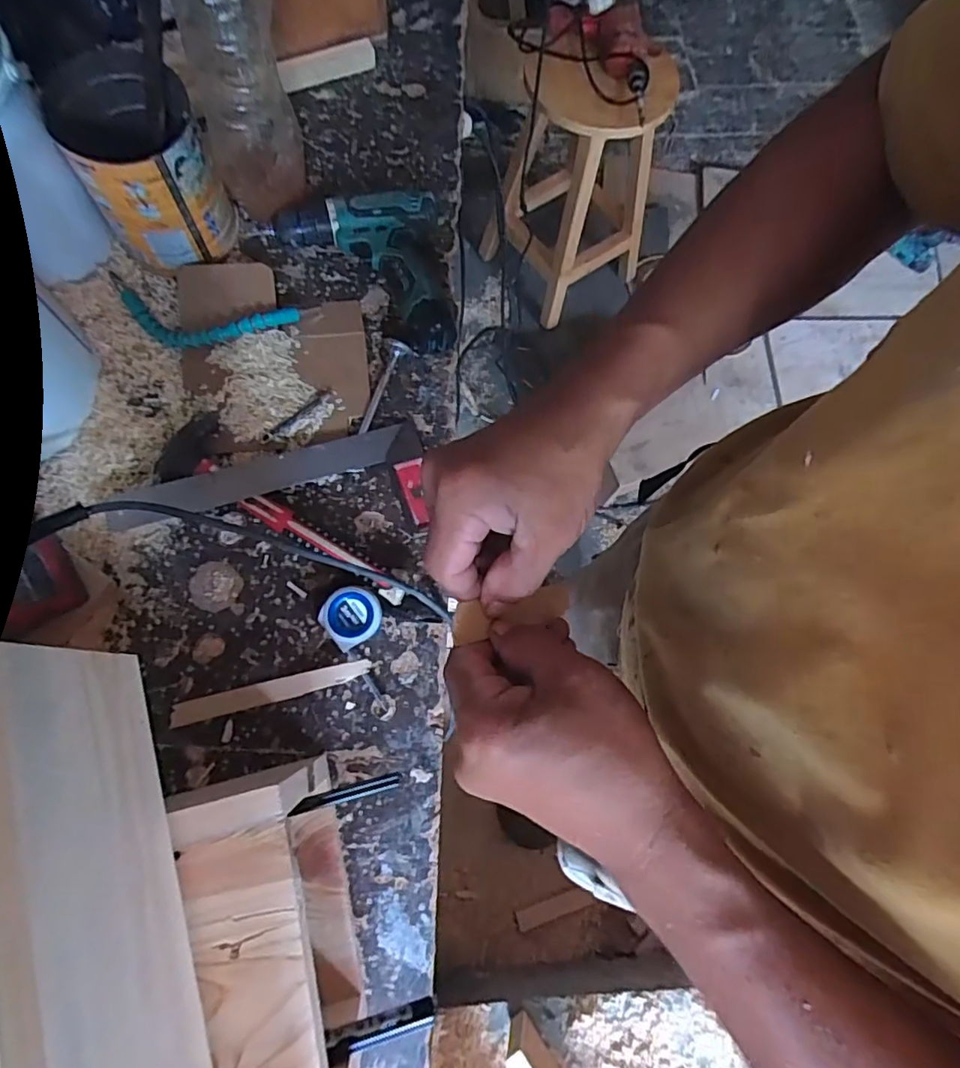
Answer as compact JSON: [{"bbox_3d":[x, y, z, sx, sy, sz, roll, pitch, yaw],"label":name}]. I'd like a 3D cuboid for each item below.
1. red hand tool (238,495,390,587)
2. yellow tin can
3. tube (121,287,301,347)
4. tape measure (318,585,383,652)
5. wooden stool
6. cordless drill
[{"bbox_3d":[-0.160,0.005,0.561,0.164,0.027,0.022,27,73,7],"label":"red hand tool"},{"bbox_3d":[-0.328,-0.364,0.582,0.128,0.137,0.142,-21,74,-9],"label":"yellow tin can"},{"bbox_3d":[-0.294,-0.227,0.609,0.187,0.023,0.061,6,71,0],"label":"tube"},{"bbox_3d":[-0.119,0.078,0.540,0.054,0.038,0.049,-33,76,-12],"label":"tape measure"},{"bbox_3d":[0.216,-0.783,1.269,0.298,0.535,0.326,-29,75,-11],"label":"wooden stool"},{"bbox_3d":[-0.131,-0.288,0.629,0.194,0.052,0.198,-8,72,-5],"label":"cordless drill"}]

